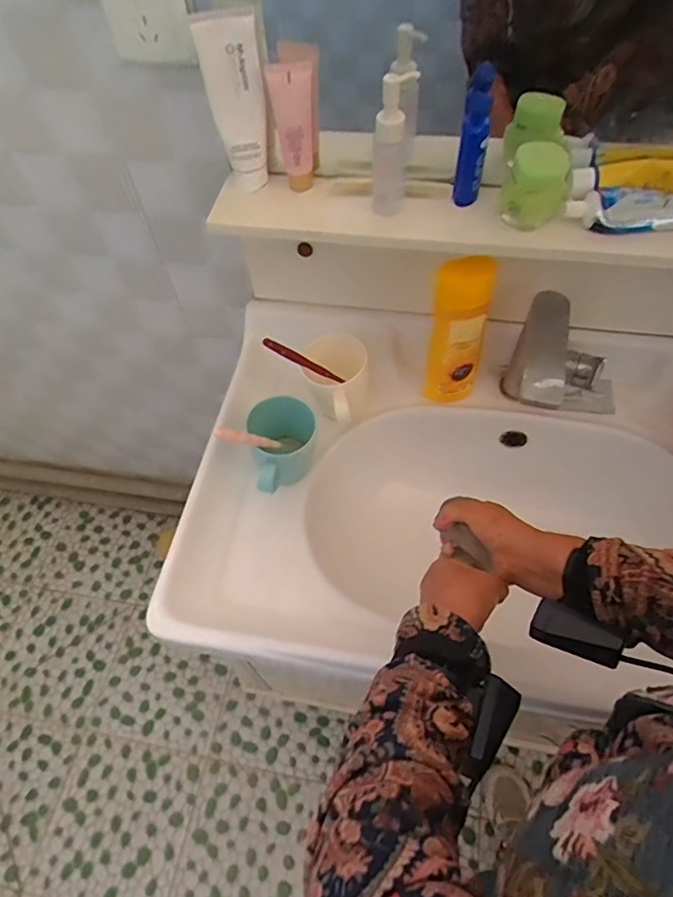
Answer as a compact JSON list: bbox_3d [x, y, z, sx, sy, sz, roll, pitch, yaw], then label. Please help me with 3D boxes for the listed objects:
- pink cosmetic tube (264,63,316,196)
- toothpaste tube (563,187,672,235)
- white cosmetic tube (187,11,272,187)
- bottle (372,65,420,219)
[{"bbox_3d":[-0.046,-0.330,0.569,0.045,0.116,0.020,3,48,-1],"label":"pink cosmetic tube"},{"bbox_3d":[0.310,-0.235,0.544,0.161,0.029,0.039,-2,48,-5],"label":"toothpaste tube"},{"bbox_3d":[-0.103,-0.348,0.556,0.062,0.148,0.032,5,48,1],"label":"white cosmetic tube"},{"bbox_3d":[0.054,-0.296,0.540,0.034,0.125,0.030,5,48,1],"label":"bottle"}]

